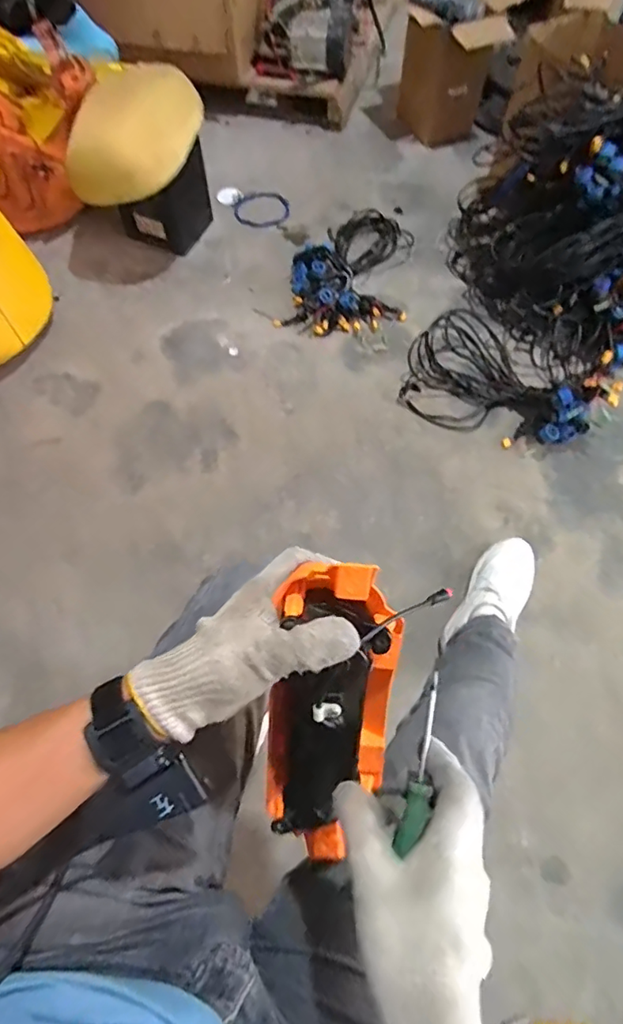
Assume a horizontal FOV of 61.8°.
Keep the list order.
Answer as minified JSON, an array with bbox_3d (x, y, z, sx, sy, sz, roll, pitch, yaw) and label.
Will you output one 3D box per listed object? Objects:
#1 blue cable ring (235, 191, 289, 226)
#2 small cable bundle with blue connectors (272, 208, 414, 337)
[{"bbox_3d":[-0.135,-0.830,1.427,0.150,0.016,0.135,-9,67,-4],"label":"blue cable ring"},{"bbox_3d":[0.100,-0.617,1.282,0.296,0.058,0.429,12,67,5],"label":"small cable bundle with blue connectors"}]

